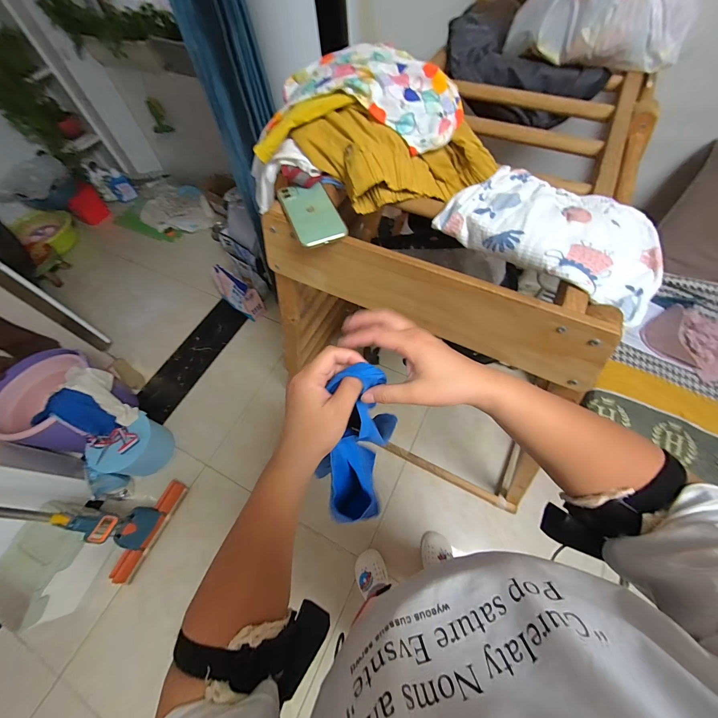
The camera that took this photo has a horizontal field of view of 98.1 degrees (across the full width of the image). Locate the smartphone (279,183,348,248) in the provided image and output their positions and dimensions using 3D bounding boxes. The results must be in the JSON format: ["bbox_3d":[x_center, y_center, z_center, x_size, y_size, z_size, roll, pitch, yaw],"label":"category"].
[{"bbox_3d":[-0.074,-0.232,0.494,0.076,0.014,0.142,-18,59,-13],"label":"smartphone"}]

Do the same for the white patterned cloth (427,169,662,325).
[{"bbox_3d":[0.293,-0.195,0.456,0.299,0.052,0.178,39,70,22],"label":"white patterned cloth"}]

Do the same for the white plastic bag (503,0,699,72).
[{"bbox_3d":[0.519,-0.738,0.669,0.347,0.177,0.154,29,67,18],"label":"white plastic bag"}]

